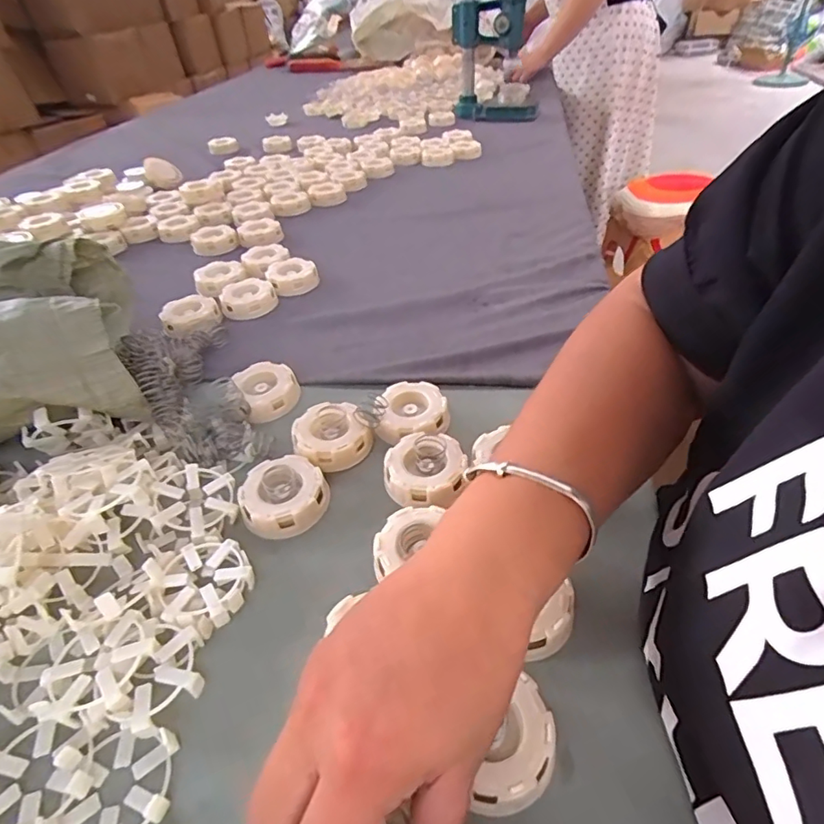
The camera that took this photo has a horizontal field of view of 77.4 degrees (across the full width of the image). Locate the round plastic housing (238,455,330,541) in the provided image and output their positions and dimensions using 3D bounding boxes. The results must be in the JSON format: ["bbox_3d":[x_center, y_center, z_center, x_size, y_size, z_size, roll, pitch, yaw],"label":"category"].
[{"bbox_3d":[-0.095,0.058,0.372,0.060,0.024,0.059,-2,43,1],"label":"round plastic housing"}]

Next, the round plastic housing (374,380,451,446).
[{"bbox_3d":[0.002,-0.003,0.433,0.057,0.022,0.061,2,43,5],"label":"round plastic housing"}]

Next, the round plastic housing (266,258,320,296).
[{"bbox_3d":[-0.149,-0.171,0.644,0.060,0.018,0.063,-2,43,1],"label":"round plastic housing"}]

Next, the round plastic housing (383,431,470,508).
[{"bbox_3d":[0.010,0.041,0.383,0.058,0.026,0.059,-2,43,1],"label":"round plastic housing"}]

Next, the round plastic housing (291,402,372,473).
[{"bbox_3d":[-0.067,0.019,0.418,0.058,0.024,0.059,-2,43,1],"label":"round plastic housing"}]

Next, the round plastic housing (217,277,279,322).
[{"bbox_3d":[-0.195,-0.136,0.609,0.064,0.023,0.064,-15,44,-13],"label":"round plastic housing"}]

